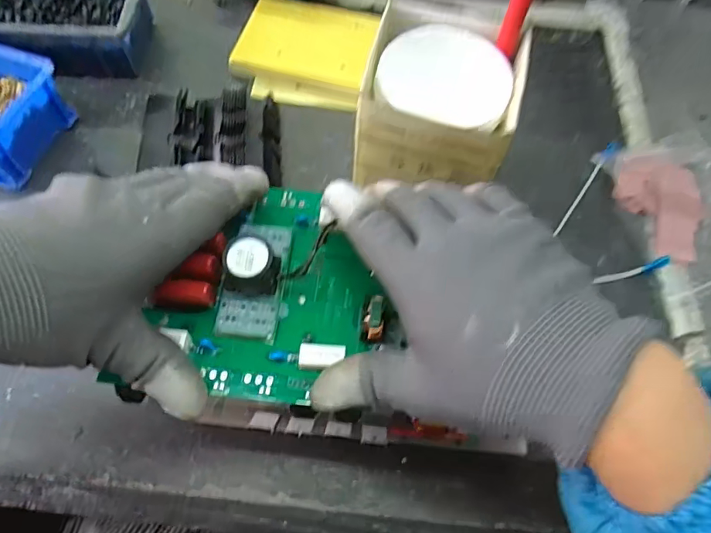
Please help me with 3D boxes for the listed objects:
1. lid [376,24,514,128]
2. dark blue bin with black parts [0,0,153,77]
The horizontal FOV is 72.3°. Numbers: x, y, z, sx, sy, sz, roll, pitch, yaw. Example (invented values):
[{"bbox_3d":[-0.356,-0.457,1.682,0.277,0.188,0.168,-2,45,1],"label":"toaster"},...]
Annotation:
[{"bbox_3d":[0.065,-0.138,0.349,0.092,0.014,0.083,20,64,7],"label":"lid"},{"bbox_3d":[-0.272,-0.234,0.462,0.146,0.060,0.110,1,64,-2],"label":"dark blue bin with black parts"}]

